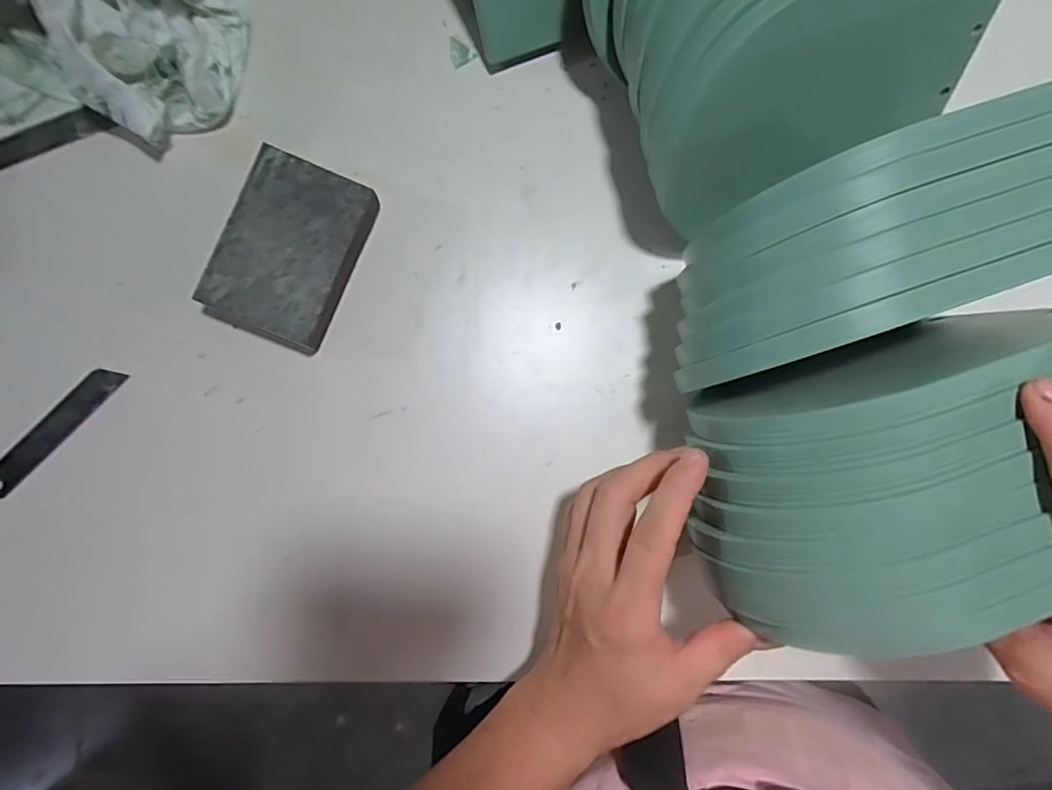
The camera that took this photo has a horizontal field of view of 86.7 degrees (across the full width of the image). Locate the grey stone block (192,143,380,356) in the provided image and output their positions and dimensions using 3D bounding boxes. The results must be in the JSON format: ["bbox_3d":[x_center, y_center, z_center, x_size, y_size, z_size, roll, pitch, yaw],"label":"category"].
[{"bbox_3d":[-0.138,-0.083,0.325,0.072,0.022,0.102,25,86,-3],"label":"grey stone block"}]

